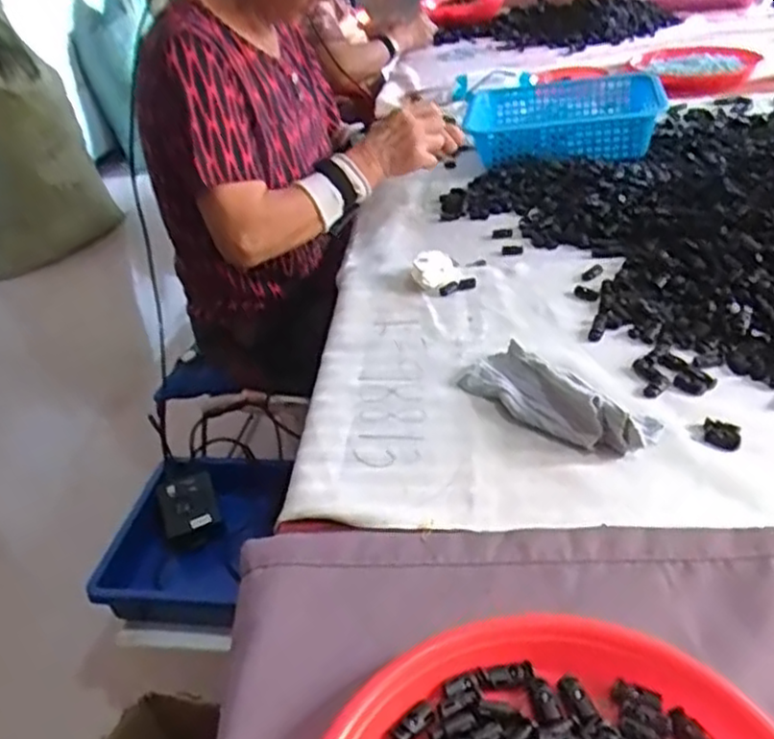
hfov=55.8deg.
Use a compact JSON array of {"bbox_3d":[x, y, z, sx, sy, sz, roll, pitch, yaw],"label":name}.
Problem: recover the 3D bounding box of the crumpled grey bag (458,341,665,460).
[{"bbox_3d":[0.146,0.015,0.641,0.078,0.044,0.183,-31,42,-29],"label":"crumpled grey bag"}]

